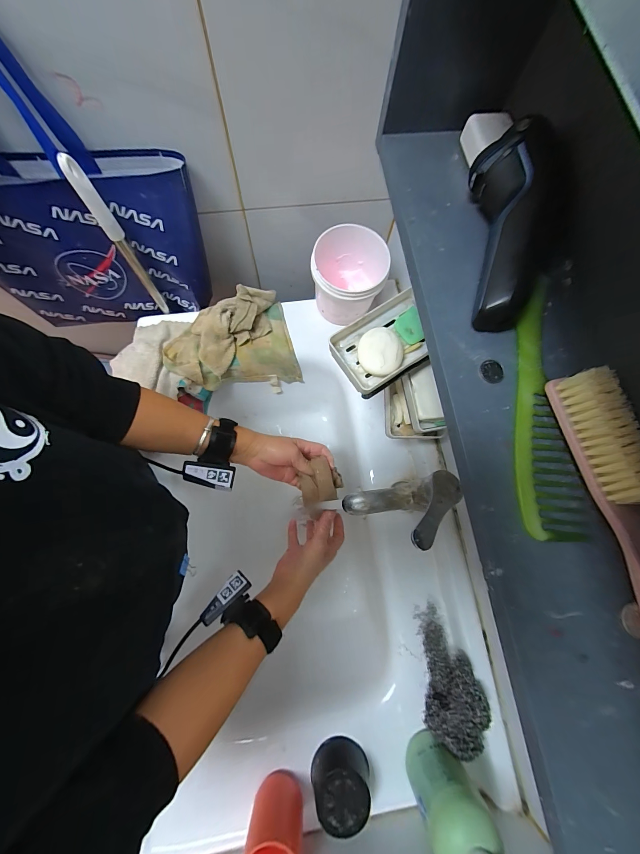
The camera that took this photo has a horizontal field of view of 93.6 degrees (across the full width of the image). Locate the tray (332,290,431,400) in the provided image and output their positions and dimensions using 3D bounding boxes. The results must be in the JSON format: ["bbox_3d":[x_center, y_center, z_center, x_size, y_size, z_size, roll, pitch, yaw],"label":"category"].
[{"bbox_3d":[0.077,-0.099,0.357,0.121,0.029,0.084,-31,80,-9],"label":"tray"}]

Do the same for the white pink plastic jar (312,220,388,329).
[{"bbox_3d":[0.051,-0.260,0.529,0.117,0.101,0.122,1,77,-2],"label":"white pink plastic jar"}]

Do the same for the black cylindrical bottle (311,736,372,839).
[{"bbox_3d":[0.028,0.473,0.405,0.073,0.061,0.071,1,77,-2],"label":"black cylindrical bottle"}]

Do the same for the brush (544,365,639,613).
[{"bbox_3d":[0.202,0.072,0.186,0.032,0.030,0.224,-11,77,-3],"label":"brush"}]

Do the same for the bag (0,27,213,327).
[{"bbox_3d":[-0.339,-0.298,0.419,0.316,0.344,0.092,-10,77,-5],"label":"bag"}]

